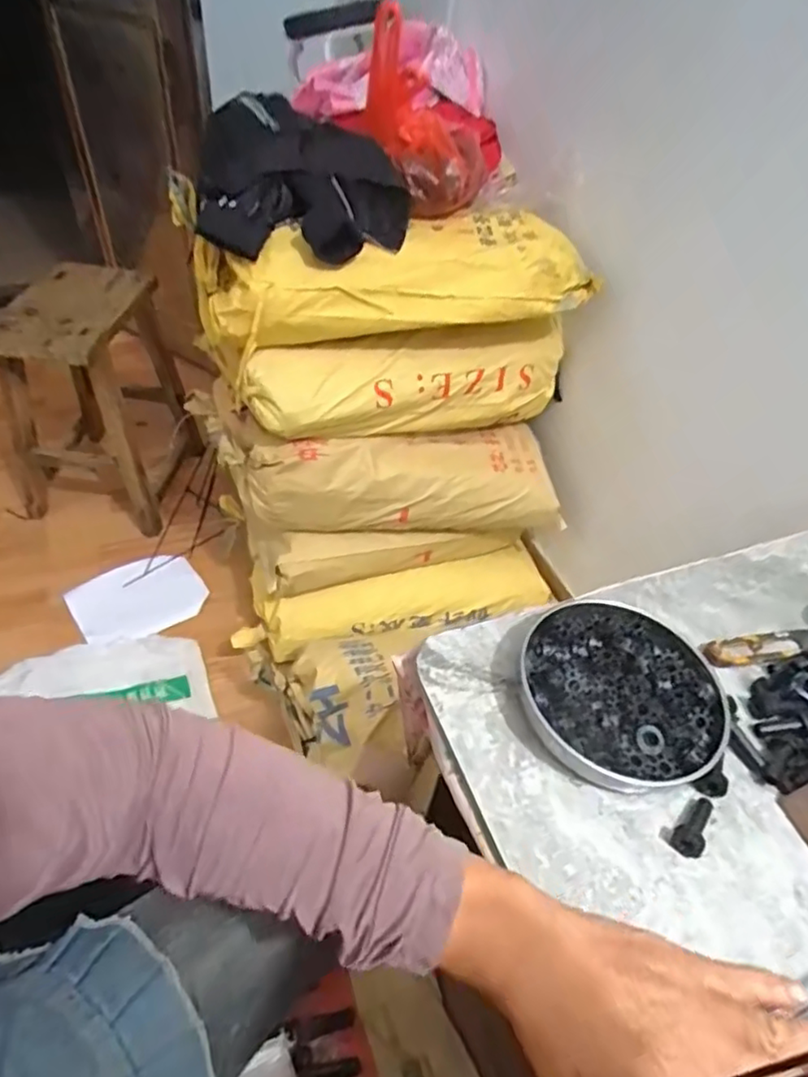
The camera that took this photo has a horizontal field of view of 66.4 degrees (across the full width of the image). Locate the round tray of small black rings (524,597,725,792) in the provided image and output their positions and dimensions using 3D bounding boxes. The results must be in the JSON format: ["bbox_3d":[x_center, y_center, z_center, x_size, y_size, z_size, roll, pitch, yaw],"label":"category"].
[{"bbox_3d":[0.151,0.104,0.427,0.134,0.033,0.134,4,45,-4],"label":"round tray of small black rings"}]

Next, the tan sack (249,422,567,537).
[{"bbox_3d":[0.001,-0.129,1.173,0.588,0.190,0.178,-3,46,-10],"label":"tan sack"}]

